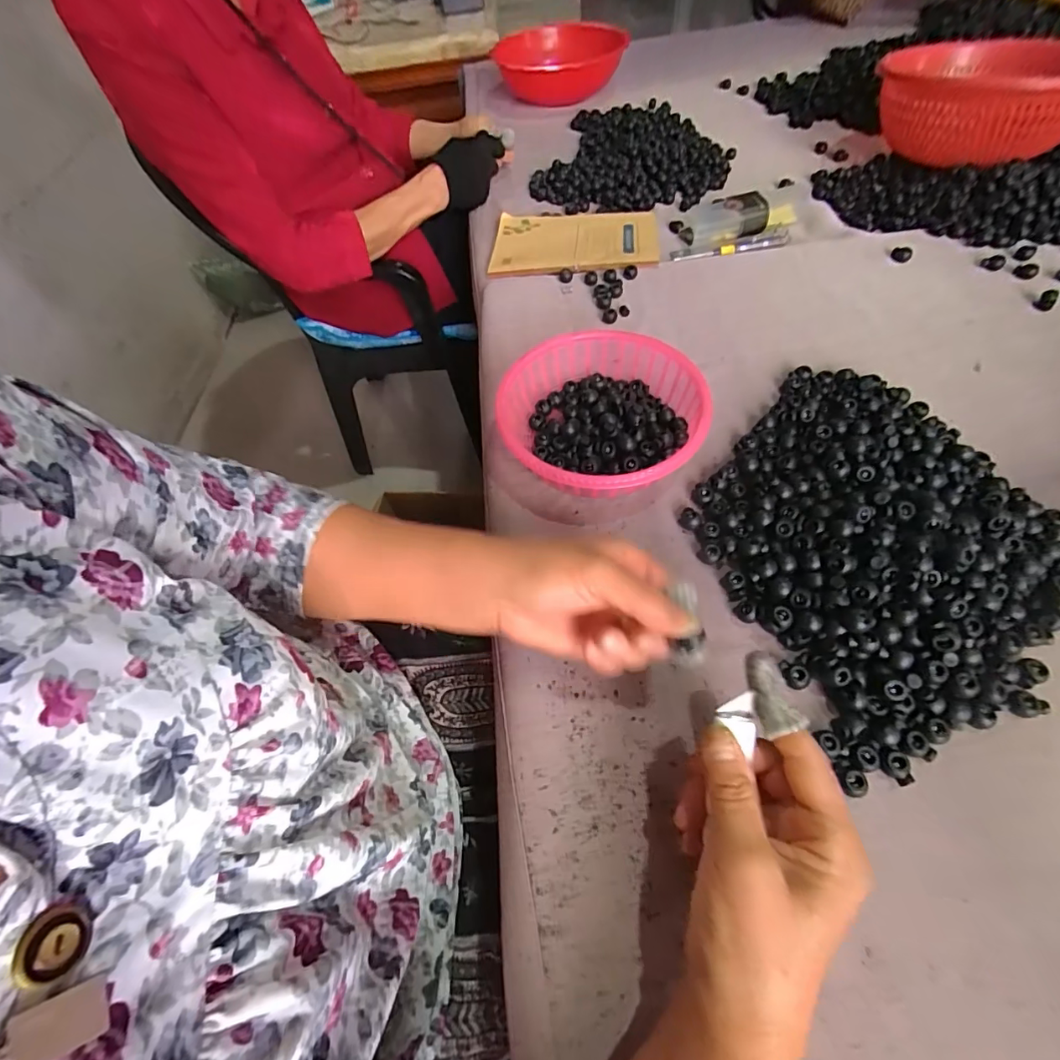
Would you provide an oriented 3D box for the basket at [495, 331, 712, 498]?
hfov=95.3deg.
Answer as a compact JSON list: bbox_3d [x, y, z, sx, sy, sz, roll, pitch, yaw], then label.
[{"bbox_3d":[0.061,-0.092,0.414,0.170,0.053,0.169,-3,61,5],"label":"basket"}]

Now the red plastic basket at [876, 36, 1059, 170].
[{"bbox_3d":[0.585,-0.558,0.624,0.273,0.106,0.230,-42,65,-15],"label":"red plastic basket"}]

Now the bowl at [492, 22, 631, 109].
[{"bbox_3d":[0.060,-0.864,0.907,0.214,0.072,0.245,-17,61,-3],"label":"bowl"}]

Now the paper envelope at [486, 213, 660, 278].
[{"bbox_3d":[0.056,-0.370,0.622,0.208,0.016,0.155,5,54,8],"label":"paper envelope"}]

